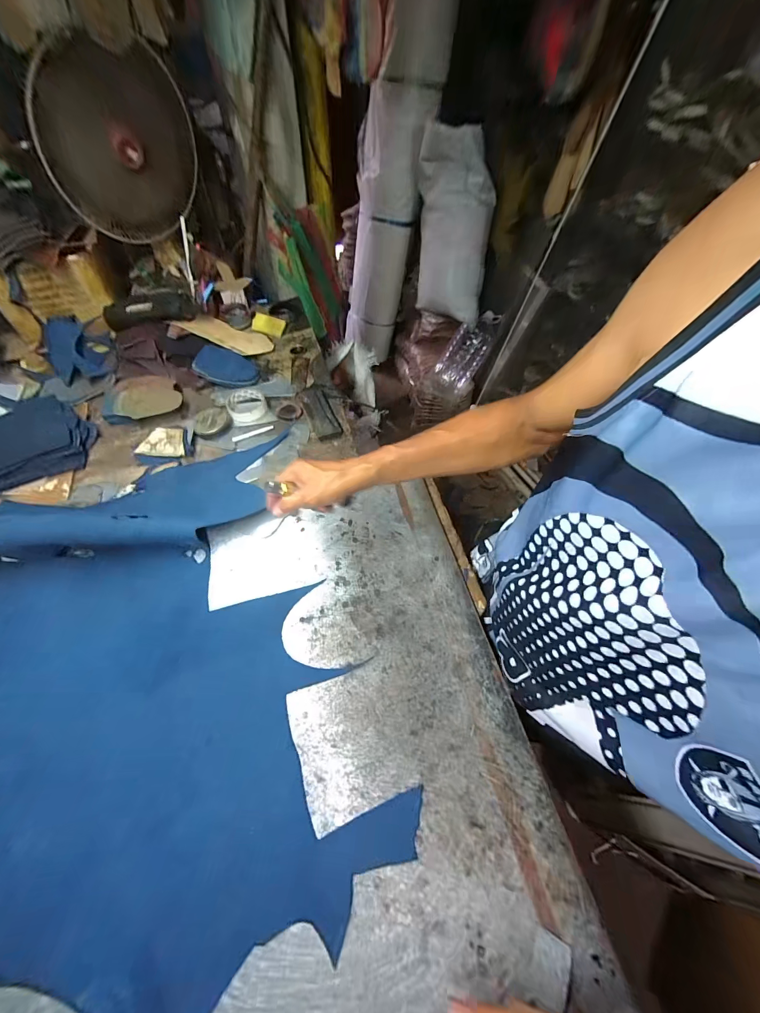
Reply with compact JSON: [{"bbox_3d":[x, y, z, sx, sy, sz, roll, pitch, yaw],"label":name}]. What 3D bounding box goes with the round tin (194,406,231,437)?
[{"bbox_3d":[-0.366,-0.187,0.735,0.077,0.026,0.079,0,58,0],"label":"round tin"}]

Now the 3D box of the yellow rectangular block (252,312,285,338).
[{"bbox_3d":[-0.315,-0.517,0.961,0.081,0.007,0.063,11,73,-18],"label":"yellow rectangular block"}]

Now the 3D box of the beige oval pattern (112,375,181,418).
[{"bbox_3d":[-0.541,-0.261,0.789,0.147,0.016,0.142,-17,60,-10],"label":"beige oval pattern"}]

